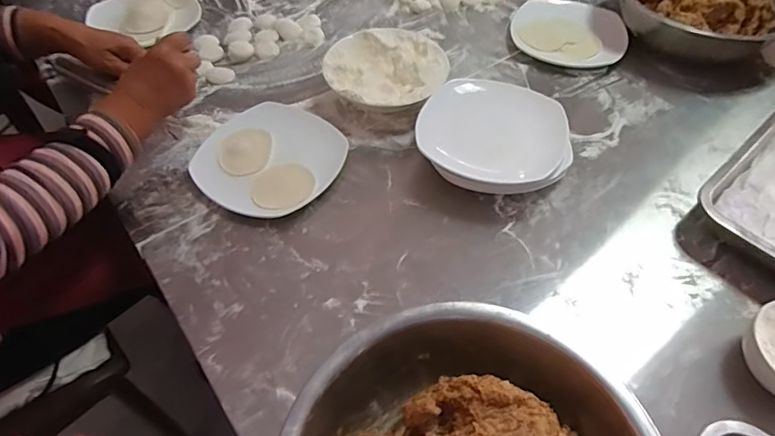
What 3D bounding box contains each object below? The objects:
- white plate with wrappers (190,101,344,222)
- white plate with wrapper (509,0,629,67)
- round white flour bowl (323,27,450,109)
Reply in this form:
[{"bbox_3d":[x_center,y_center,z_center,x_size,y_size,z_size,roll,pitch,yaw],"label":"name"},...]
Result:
[{"bbox_3d":[-0.146,-0.077,0.624,0.167,0.020,0.171,25,56,17],"label":"white plate with wrappers"},{"bbox_3d":[0.291,-0.307,0.792,0.171,0.026,0.177,1,52,-1],"label":"white plate with wrapper"},{"bbox_3d":[-0.001,-0.204,0.697,0.161,0.046,0.154,1,52,-1],"label":"round white flour bowl"}]

